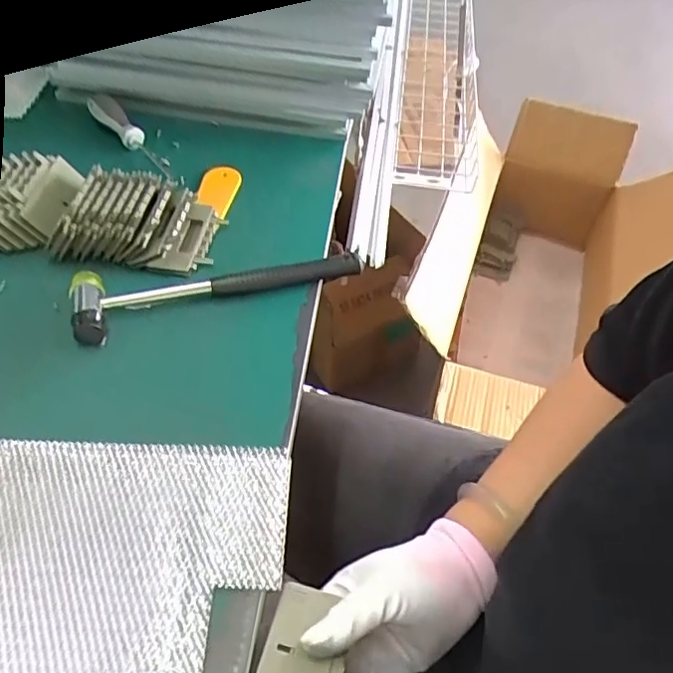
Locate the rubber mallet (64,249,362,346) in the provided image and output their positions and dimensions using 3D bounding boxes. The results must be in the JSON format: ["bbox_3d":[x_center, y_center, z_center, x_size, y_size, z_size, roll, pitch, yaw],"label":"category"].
[{"bbox_3d":[-0.100,-0.045,0.501,0.238,0.024,0.061,-12,55,-13],"label":"rubber mallet"}]

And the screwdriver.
[{"bbox_3d":[-0.218,-0.215,0.621,0.127,0.024,0.020,44,61,11],"label":"screwdriver"}]

